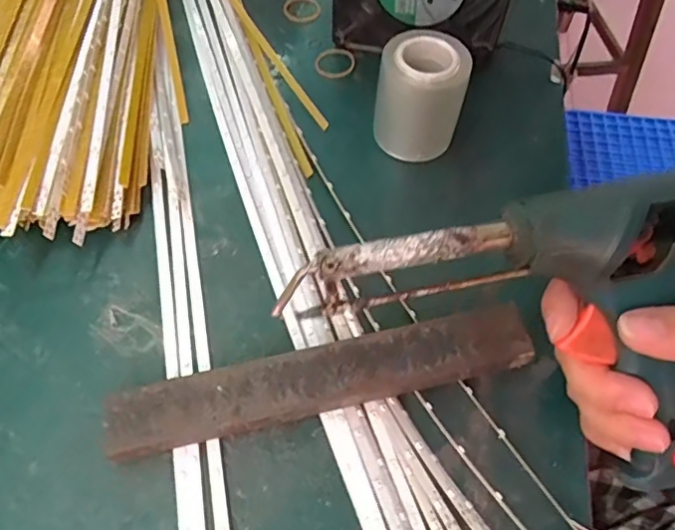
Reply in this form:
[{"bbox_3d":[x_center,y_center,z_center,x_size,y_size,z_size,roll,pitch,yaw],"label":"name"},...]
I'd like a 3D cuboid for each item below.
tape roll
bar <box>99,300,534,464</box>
[{"bbox_3d":[0.053,-0.105,0.357,0.052,0.067,0.046,20,60,9],"label":"tape roll"},{"bbox_3d":[-0.006,0.055,0.271,0.203,0.008,0.032,-12,62,-6],"label":"bar"}]

